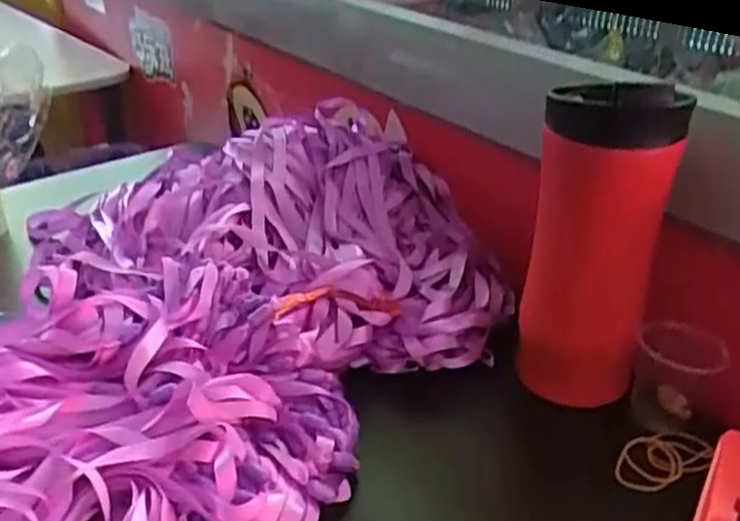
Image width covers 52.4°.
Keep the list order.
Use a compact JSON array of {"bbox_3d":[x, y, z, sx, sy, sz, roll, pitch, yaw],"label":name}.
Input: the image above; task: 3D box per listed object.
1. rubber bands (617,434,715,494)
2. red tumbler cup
[{"bbox_3d":[0.166,0.112,0.425,0.064,0.009,0.034,-13,33,-22],"label":"rubber bands"},{"bbox_3d":[0.128,-0.007,0.433,0.078,0.190,0.061,10,32,16],"label":"red tumbler cup"}]

